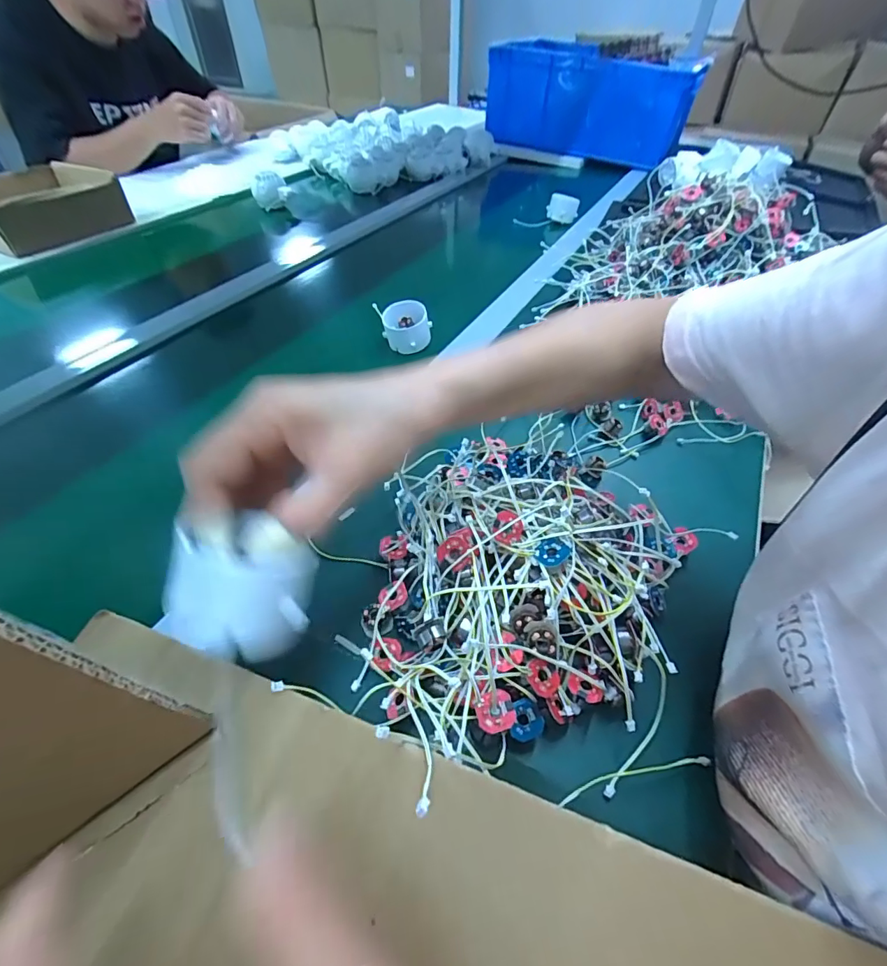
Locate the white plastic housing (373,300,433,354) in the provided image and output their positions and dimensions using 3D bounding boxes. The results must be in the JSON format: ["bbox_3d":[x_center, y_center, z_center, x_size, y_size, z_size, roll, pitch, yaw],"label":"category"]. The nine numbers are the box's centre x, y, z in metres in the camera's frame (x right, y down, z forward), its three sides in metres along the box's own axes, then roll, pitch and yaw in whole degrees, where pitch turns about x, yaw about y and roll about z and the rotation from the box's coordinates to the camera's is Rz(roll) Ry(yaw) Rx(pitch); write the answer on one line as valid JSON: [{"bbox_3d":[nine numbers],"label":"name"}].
[{"bbox_3d":[-0.042,-0.178,0.523,0.052,0.039,0.049,-20,52,-19],"label":"white plastic housing"}]

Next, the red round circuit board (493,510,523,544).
[{"bbox_3d":[0.039,0.027,0.275,0.019,0.008,0.020,0,90,-27],"label":"red round circuit board"}]

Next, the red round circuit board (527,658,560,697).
[{"bbox_3d":[0.055,0.106,0.252,0.018,0.008,0.018,1,48,-1],"label":"red round circuit board"}]

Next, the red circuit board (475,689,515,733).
[{"bbox_3d":[0.027,0.116,0.235,0.019,0.004,0.019,-6,49,-8],"label":"red circuit board"}]

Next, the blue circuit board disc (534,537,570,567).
[{"bbox_3d":[0.063,0.040,0.266,0.020,0.004,0.017,-16,47,13],"label":"blue circuit board disc"}]

